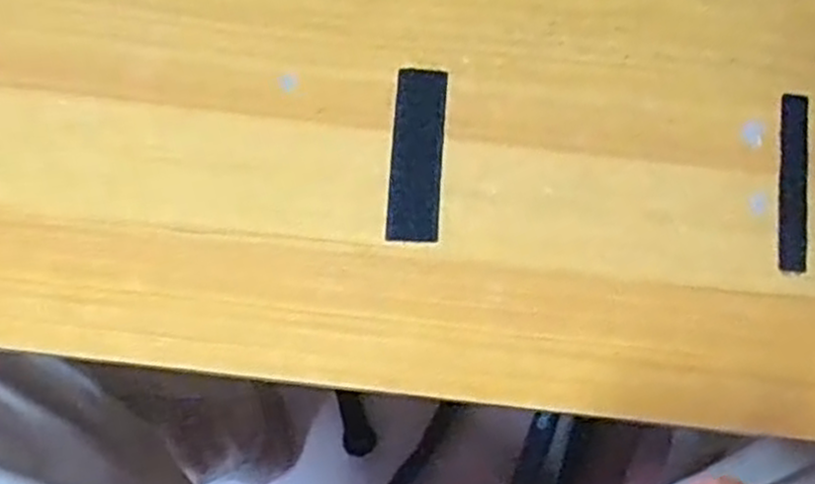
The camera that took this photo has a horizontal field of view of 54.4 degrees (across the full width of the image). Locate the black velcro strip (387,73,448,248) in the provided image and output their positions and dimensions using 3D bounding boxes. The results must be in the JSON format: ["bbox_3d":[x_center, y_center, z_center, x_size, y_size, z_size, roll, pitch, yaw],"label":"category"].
[{"bbox_3d":[0.004,-0.034,0.302,0.019,0.005,0.069,4,76,0],"label":"black velcro strip"}]

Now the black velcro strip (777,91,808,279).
[{"bbox_3d":[0.147,-0.023,0.301,0.012,0.004,0.070,7,76,0],"label":"black velcro strip"}]

